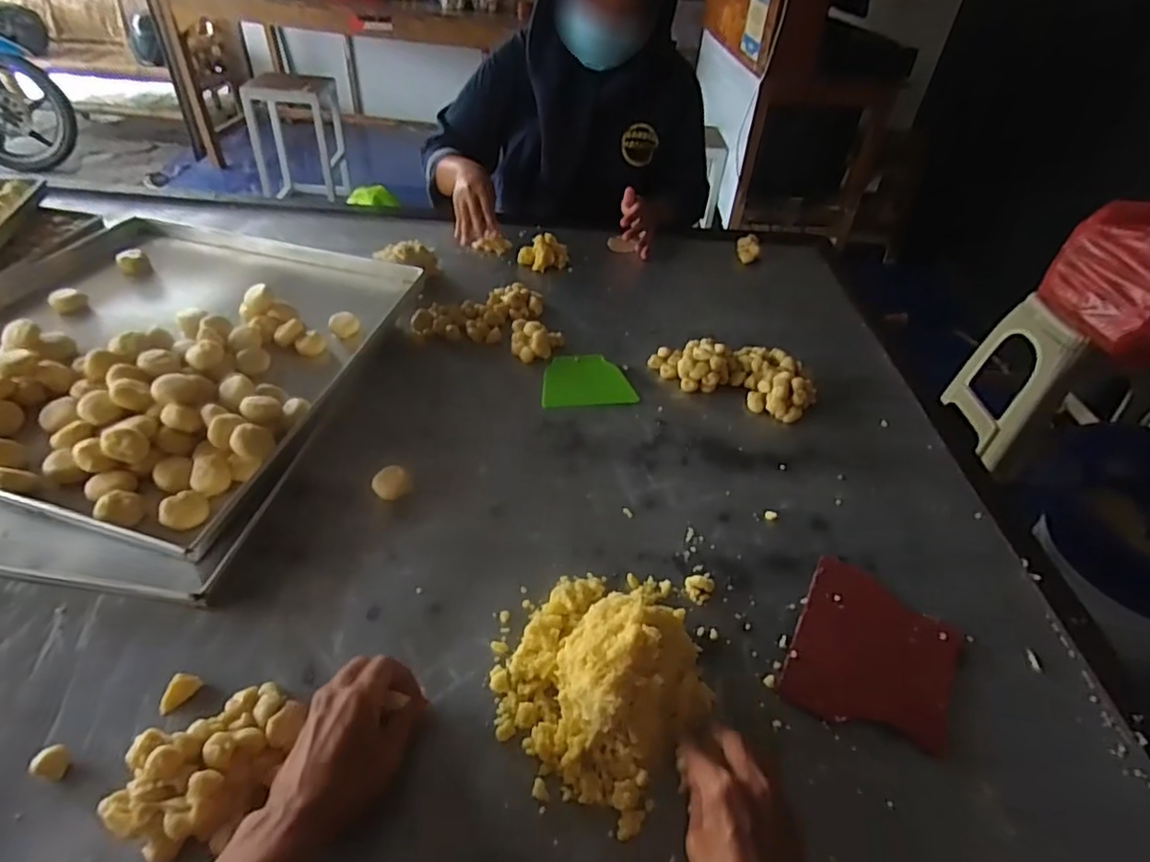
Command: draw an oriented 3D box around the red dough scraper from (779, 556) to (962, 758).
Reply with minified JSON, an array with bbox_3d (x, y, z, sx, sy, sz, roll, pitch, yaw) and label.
[{"bbox_3d":[0.281,0.202,0.586,0.135,0.008,0.175,23,45,19],"label":"red dough scraper"}]

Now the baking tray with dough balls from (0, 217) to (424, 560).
[{"bbox_3d":[-0.529,-0.119,0.801,0.512,0.057,0.521,12,42,8],"label":"baking tray with dough balls"}]

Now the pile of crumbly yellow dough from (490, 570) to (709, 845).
[{"bbox_3d":[0.032,0.183,0.523,0.173,0.083,0.202,31,50,22],"label":"pile of crumbly yellow dough"}]

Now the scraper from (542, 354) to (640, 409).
[{"bbox_3d":[0.015,-0.072,0.867,0.123,0.004,0.102,-4,42,-9],"label":"scraper"}]

